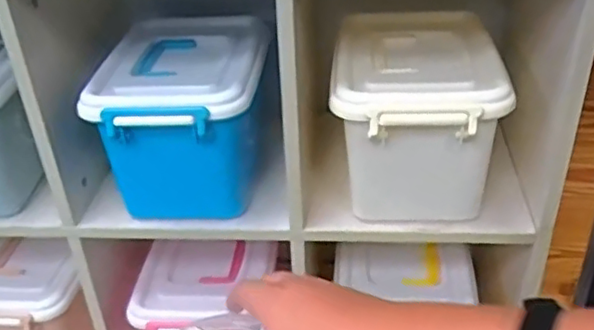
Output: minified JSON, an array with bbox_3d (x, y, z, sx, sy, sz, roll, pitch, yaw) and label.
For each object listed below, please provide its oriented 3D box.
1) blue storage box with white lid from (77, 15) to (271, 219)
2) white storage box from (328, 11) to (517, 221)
[{"bbox_3d":[-0.140,-0.065,0.849,0.193,0.181,0.268,-1,35,3],"label":"blue storage box with white lid"},{"bbox_3d":[0.144,-0.061,0.809,0.185,0.182,0.245,0,35,4],"label":"white storage box"}]

